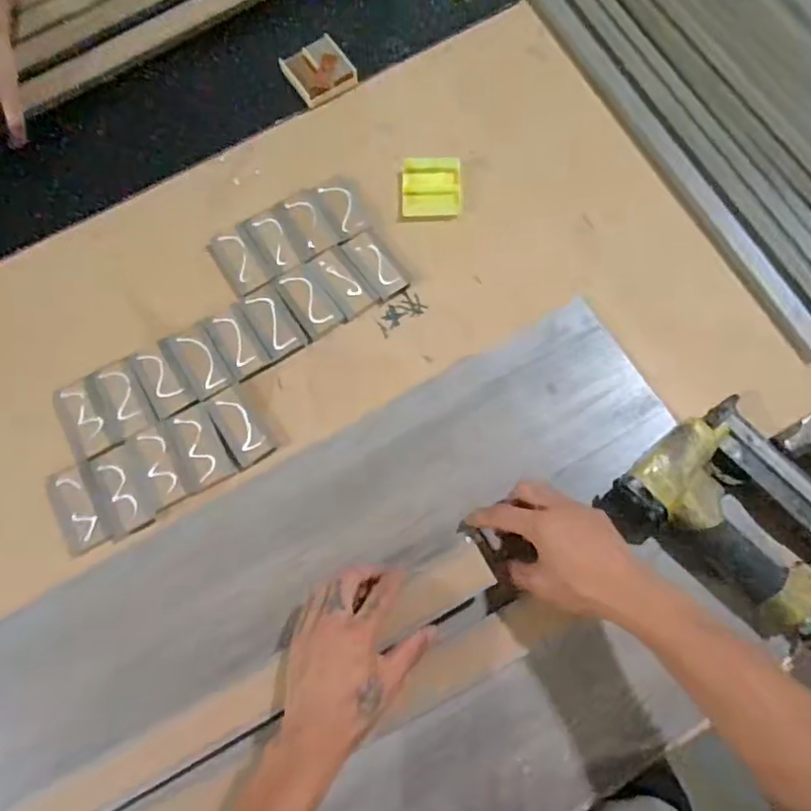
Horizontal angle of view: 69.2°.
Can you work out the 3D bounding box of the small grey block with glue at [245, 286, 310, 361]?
[{"bbox_3d":[-0.135,-0.087,0.600,0.038,0.004,0.078,-29,74,-7],"label":"small grey block with glue"}]

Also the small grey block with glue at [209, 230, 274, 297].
[{"bbox_3d":[-0.178,-0.153,0.628,0.037,0.009,0.081,-34,75,-8],"label":"small grey block with glue"}]

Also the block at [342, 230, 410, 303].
[{"bbox_3d":[-0.031,-0.148,0.615,0.037,0.005,0.079,-33,75,-8],"label":"block"}]

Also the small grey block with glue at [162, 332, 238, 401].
[{"bbox_3d":[-0.208,-0.043,0.591,0.041,0.008,0.080,-36,75,-9],"label":"small grey block with glue"}]

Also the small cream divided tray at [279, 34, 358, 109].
[{"bbox_3d":[-0.103,-0.394,0.691,0.067,0.018,0.086,-30,75,-7],"label":"small cream divided tray"}]

